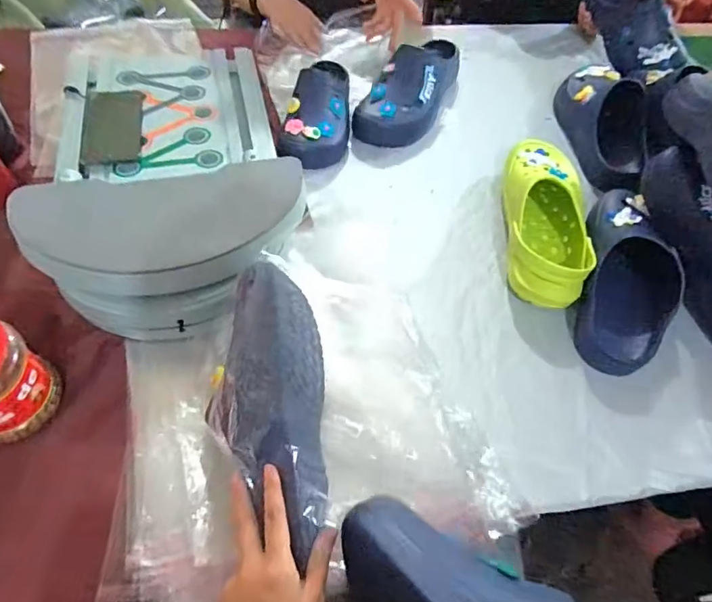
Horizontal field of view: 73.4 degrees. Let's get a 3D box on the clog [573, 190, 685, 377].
[{"bbox_3d":[0.350,-0.039,0.610,0.106,0.078,0.264,14,69,5],"label":"clog"}]

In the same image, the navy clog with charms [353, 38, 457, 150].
[{"bbox_3d":[0.096,-0.361,0.802,0.105,0.086,0.248,25,58,12],"label":"navy clog with charms"}]

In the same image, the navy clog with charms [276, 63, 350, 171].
[{"bbox_3d":[-0.053,-0.318,0.777,0.094,0.084,0.228,12,56,4],"label":"navy clog with charms"}]

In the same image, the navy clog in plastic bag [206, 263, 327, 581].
[{"bbox_3d":[-0.080,0.100,0.473,0.104,0.107,0.258,-5,62,-8],"label":"navy clog in plastic bag"}]

